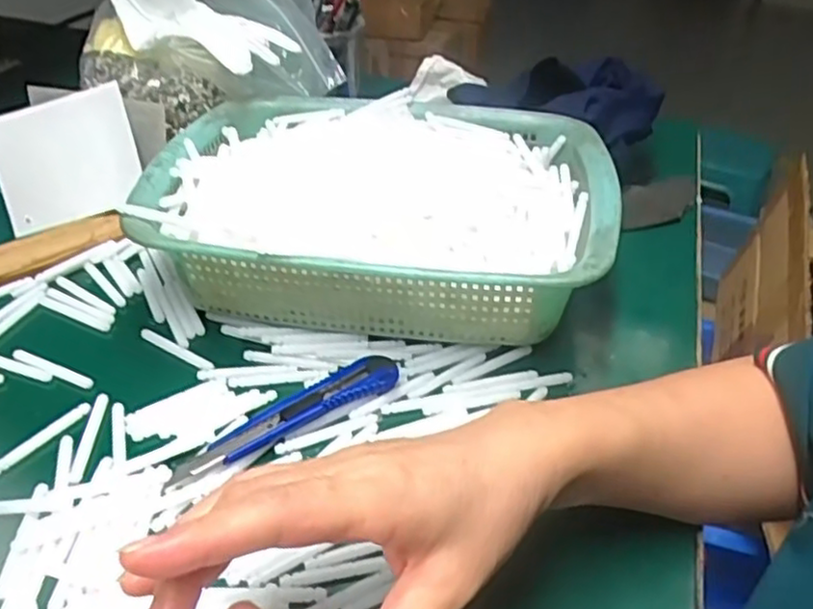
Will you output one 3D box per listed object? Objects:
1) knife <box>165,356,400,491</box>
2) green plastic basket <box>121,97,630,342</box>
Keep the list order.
[{"bbox_3d":[-0.066,0.061,0.386,0.136,0.014,0.025,-21,45,-27],"label":"knife"},{"bbox_3d":[-0.018,-0.062,0.484,0.293,0.087,0.216,8,39,6],"label":"green plastic basket"}]

